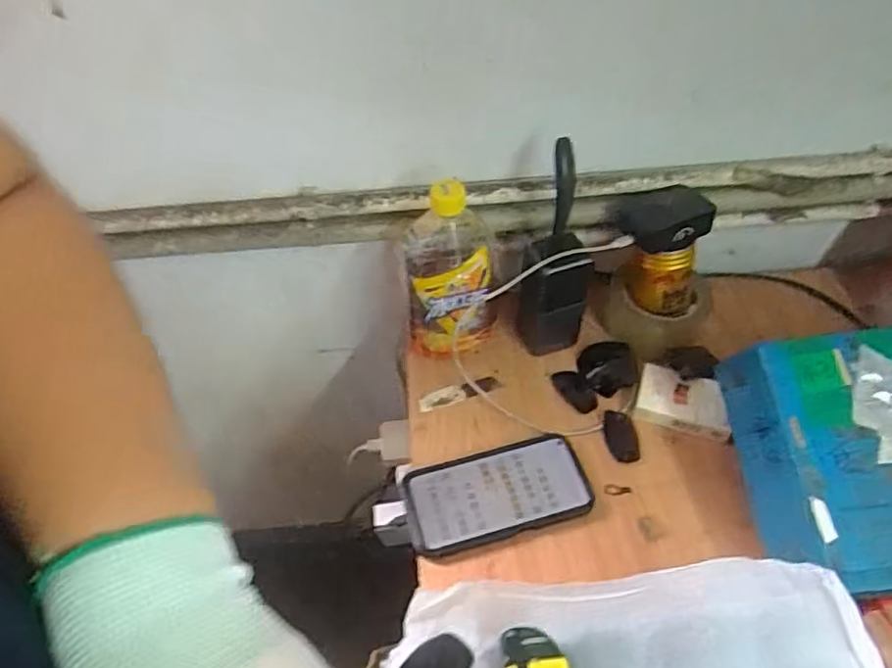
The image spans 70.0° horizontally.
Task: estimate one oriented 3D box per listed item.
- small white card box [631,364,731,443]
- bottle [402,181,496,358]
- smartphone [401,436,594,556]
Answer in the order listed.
[{"bbox_3d":[0.230,0.066,0.621,0.087,0.029,0.055,11,52,11],"label":"small white card box"},{"bbox_3d":[0.005,-0.064,0.617,0.091,0.198,0.093,-6,51,-3],"label":"bottle"},{"bbox_3d":[0.044,0.143,0.570,0.157,0.016,0.079,-13,52,-8],"label":"smartphone"}]

